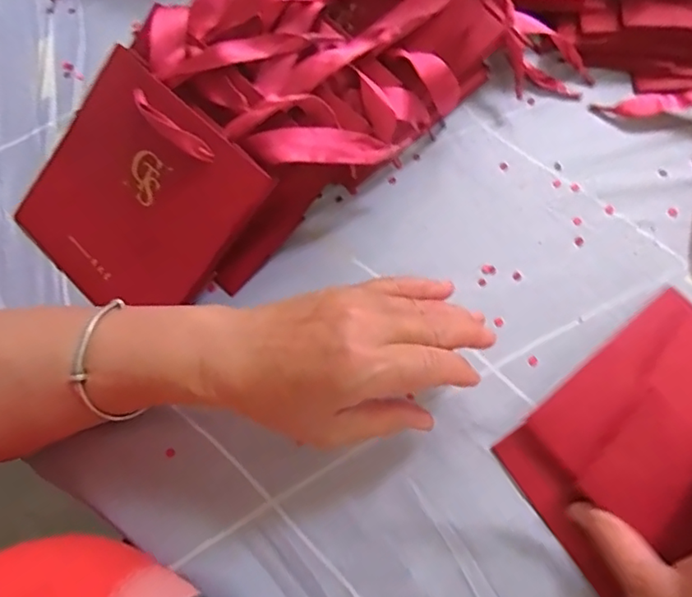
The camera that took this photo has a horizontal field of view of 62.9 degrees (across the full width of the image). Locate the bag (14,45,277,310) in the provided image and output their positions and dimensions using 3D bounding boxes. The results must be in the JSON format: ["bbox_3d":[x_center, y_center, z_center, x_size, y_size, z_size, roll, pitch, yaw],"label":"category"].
[{"bbox_3d":[-0.134,-0.061,0.352,0.141,0.021,0.141,44,108,13],"label":"bag"}]

